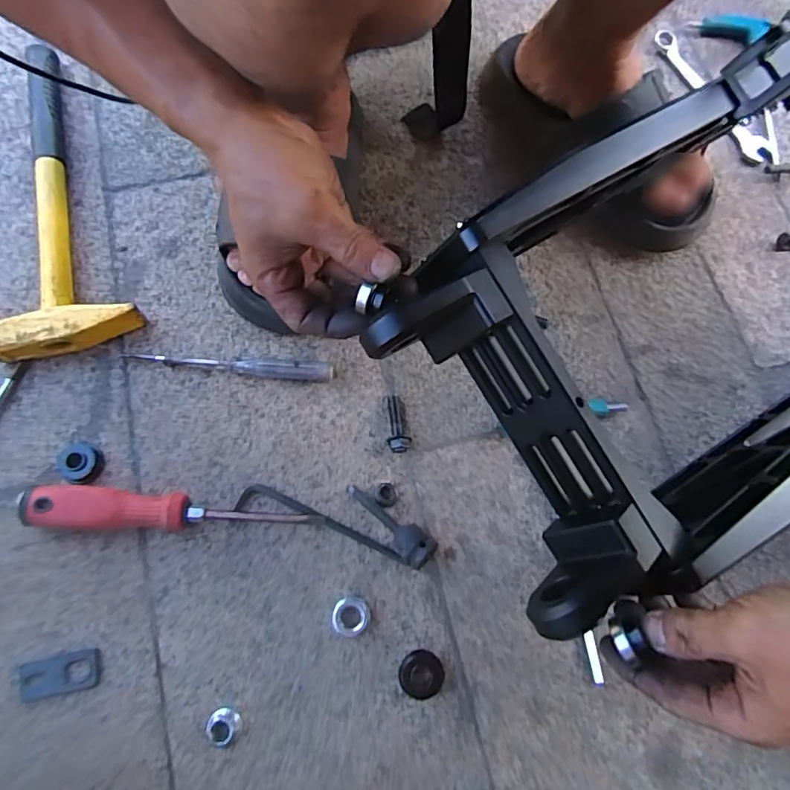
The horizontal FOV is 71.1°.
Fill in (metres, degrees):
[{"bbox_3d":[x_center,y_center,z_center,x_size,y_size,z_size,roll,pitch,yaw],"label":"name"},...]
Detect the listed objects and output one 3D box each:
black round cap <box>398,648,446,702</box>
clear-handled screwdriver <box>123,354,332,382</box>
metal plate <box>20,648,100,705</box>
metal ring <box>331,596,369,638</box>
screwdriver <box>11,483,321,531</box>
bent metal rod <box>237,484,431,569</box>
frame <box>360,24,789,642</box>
[{"bbox_3d":[0.018,0.193,0.382,0.030,0.004,0.030,0,72,-1],"label":"black round cap"},{"bbox_3d":[-0.132,-0.023,0.442,0.166,0.012,0.014,4,72,0],"label":"clear-handled screwdriver"},{"bbox_3d":[-0.228,0.191,0.376,0.052,0.004,0.024,-12,73,-5],"label":"metal plate"},{"bbox_3d":[-0.032,0.156,0.390,0.025,0.012,0.026,0,72,-1],"label":"metal ring"},{"bbox_3d":[-0.160,0.083,0.401,0.207,0.030,0.028,1,72,-1],"label":"screwdriver"},{"bbox_3d":[-0.042,0.085,0.404,0.146,0.025,0.040,17,72,4],"label":"bent metal rod"},{"bbox_3d":[0.205,-0.060,0.350,0.415,0.086,0.237,-34,76,-11],"label":"frame"}]

